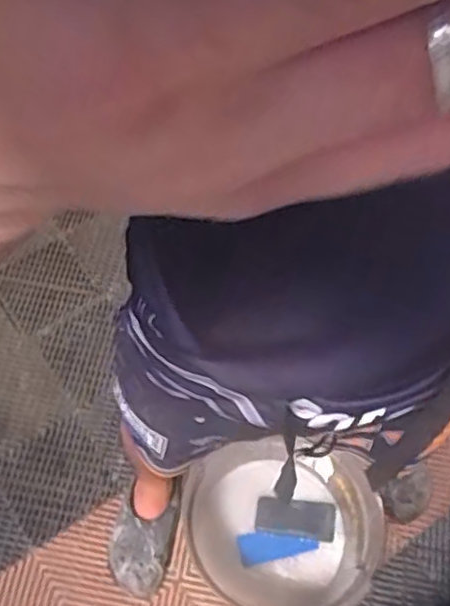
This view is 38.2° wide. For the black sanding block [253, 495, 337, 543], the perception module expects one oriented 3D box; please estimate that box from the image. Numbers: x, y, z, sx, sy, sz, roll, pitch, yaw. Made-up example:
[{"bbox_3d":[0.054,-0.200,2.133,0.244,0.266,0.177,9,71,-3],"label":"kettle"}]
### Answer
[{"bbox_3d":[0.131,0.400,1.213,0.145,0.016,0.066,8,62,3],"label":"black sanding block"}]

